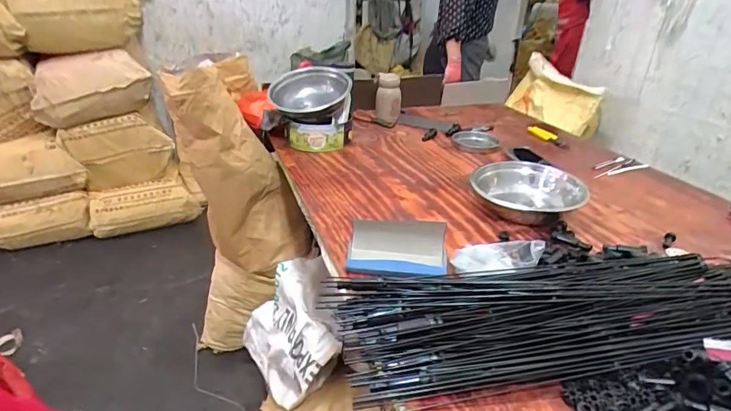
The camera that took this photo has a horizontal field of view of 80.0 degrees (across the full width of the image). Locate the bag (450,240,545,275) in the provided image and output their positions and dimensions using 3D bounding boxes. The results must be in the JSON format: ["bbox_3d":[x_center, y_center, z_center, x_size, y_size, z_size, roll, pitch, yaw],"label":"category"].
[{"bbox_3d":[0.197,0.077,0.653,0.128,0.041,0.025,-8,27,6],"label":"bag"}]

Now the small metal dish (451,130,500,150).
[{"bbox_3d":[0.320,-0.189,1.268,0.133,0.024,0.113,15,29,18],"label":"small metal dish"}]

